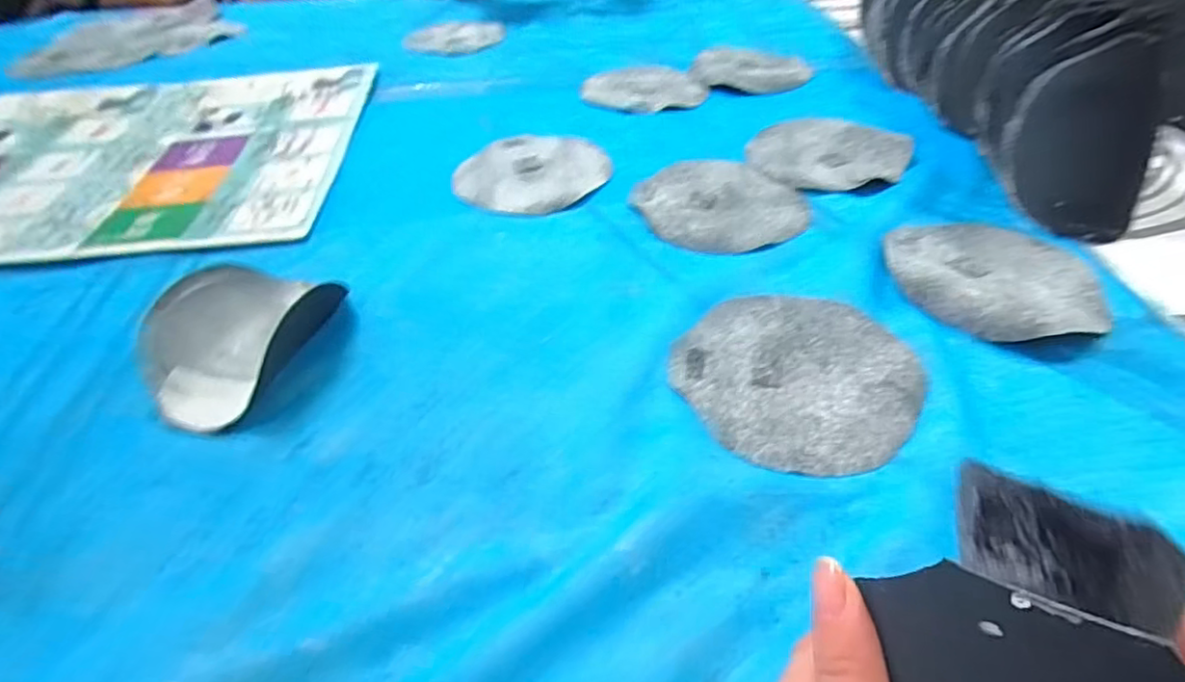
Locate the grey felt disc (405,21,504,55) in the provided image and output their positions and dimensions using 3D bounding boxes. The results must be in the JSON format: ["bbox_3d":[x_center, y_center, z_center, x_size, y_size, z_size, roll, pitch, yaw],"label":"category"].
[{"bbox_3d":[-0.200,-0.444,0.894,0.146,0.009,0.116,-23,49,-18],"label":"grey felt disc"}]

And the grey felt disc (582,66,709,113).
[{"bbox_3d":[0.057,-0.296,0.721,0.133,0.010,0.136,-2,46,2],"label":"grey felt disc"}]

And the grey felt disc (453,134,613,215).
[{"bbox_3d":[-0.060,-0.165,0.591,0.140,0.004,0.142,-2,46,2],"label":"grey felt disc"}]

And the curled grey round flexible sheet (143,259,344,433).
[{"bbox_3d":[-0.244,-0.006,0.415,0.095,0.035,0.128,8,47,12],"label":"curled grey round flexible sheet"}]

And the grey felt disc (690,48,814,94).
[{"bbox_3d":[0.185,-0.325,0.735,0.138,0.012,0.114,21,51,23],"label":"grey felt disc"}]

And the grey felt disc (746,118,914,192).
[{"bbox_3d":[0.219,-0.179,0.582,0.141,0.014,0.121,28,53,27],"label":"grey felt disc"}]

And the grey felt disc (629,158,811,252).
[{"bbox_3d":[0.109,-0.124,0.534,0.134,0.008,0.142,-2,46,2],"label":"grey felt disc"}]

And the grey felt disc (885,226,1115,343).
[{"bbox_3d":[0.288,-0.053,0.443,0.140,0.016,0.140,-2,46,2],"label":"grey felt disc"}]

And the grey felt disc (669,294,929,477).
[{"bbox_3d":[0.127,0.019,0.387,0.141,0.005,0.143,-2,46,2],"label":"grey felt disc"}]

